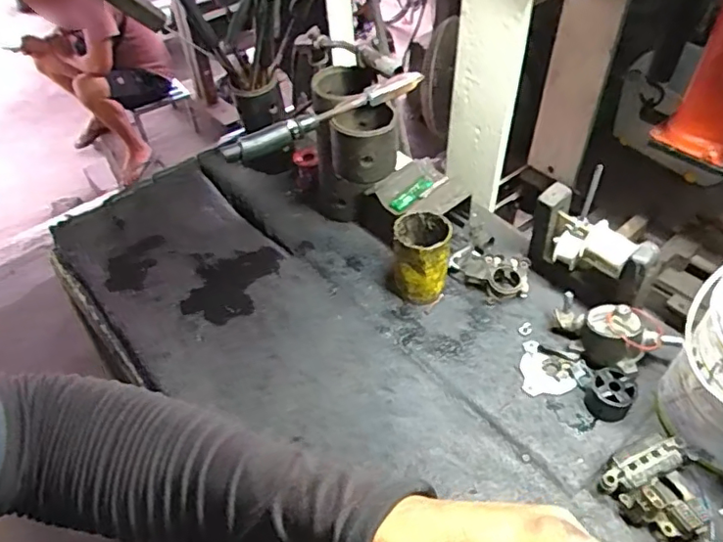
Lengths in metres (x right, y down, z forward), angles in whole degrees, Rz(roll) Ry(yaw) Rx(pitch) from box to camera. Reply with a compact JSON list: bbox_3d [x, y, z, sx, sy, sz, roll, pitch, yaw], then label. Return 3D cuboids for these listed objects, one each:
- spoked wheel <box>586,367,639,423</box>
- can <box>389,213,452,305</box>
[{"bbox_3d":[0.300,0.144,0.691,0.049,0.034,0.053,-1,47,1],"label":"spoked wheel"},{"bbox_3d":[0.082,-0.016,0.810,0.076,0.115,0.077,-1,47,1],"label":"can"}]

